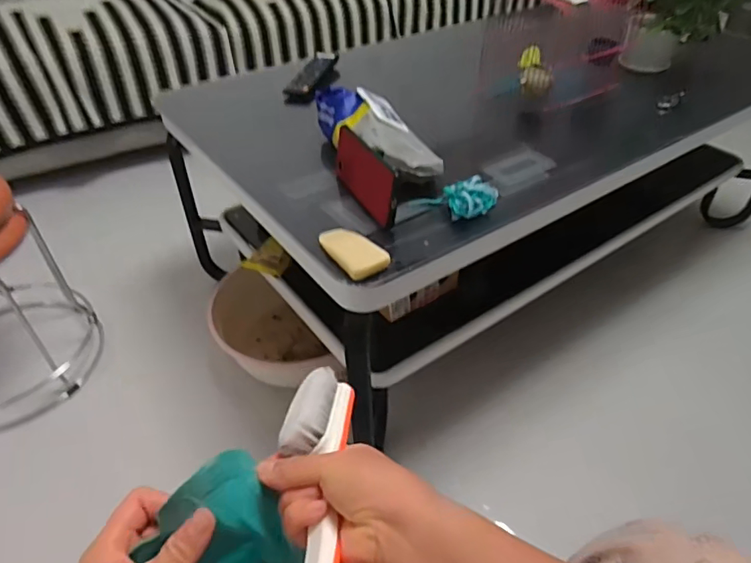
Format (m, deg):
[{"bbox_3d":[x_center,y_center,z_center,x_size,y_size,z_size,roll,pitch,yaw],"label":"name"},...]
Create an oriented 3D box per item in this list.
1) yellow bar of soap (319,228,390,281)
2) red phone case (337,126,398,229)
[{"bbox_3d":[-0.027,-0.038,0.607,0.047,0.016,0.093,-24,47,-26],"label":"yellow bar of soap"},{"bbox_3d":[-0.016,-0.137,0.683,0.013,0.081,0.159,-9,36,-25],"label":"red phone case"}]

